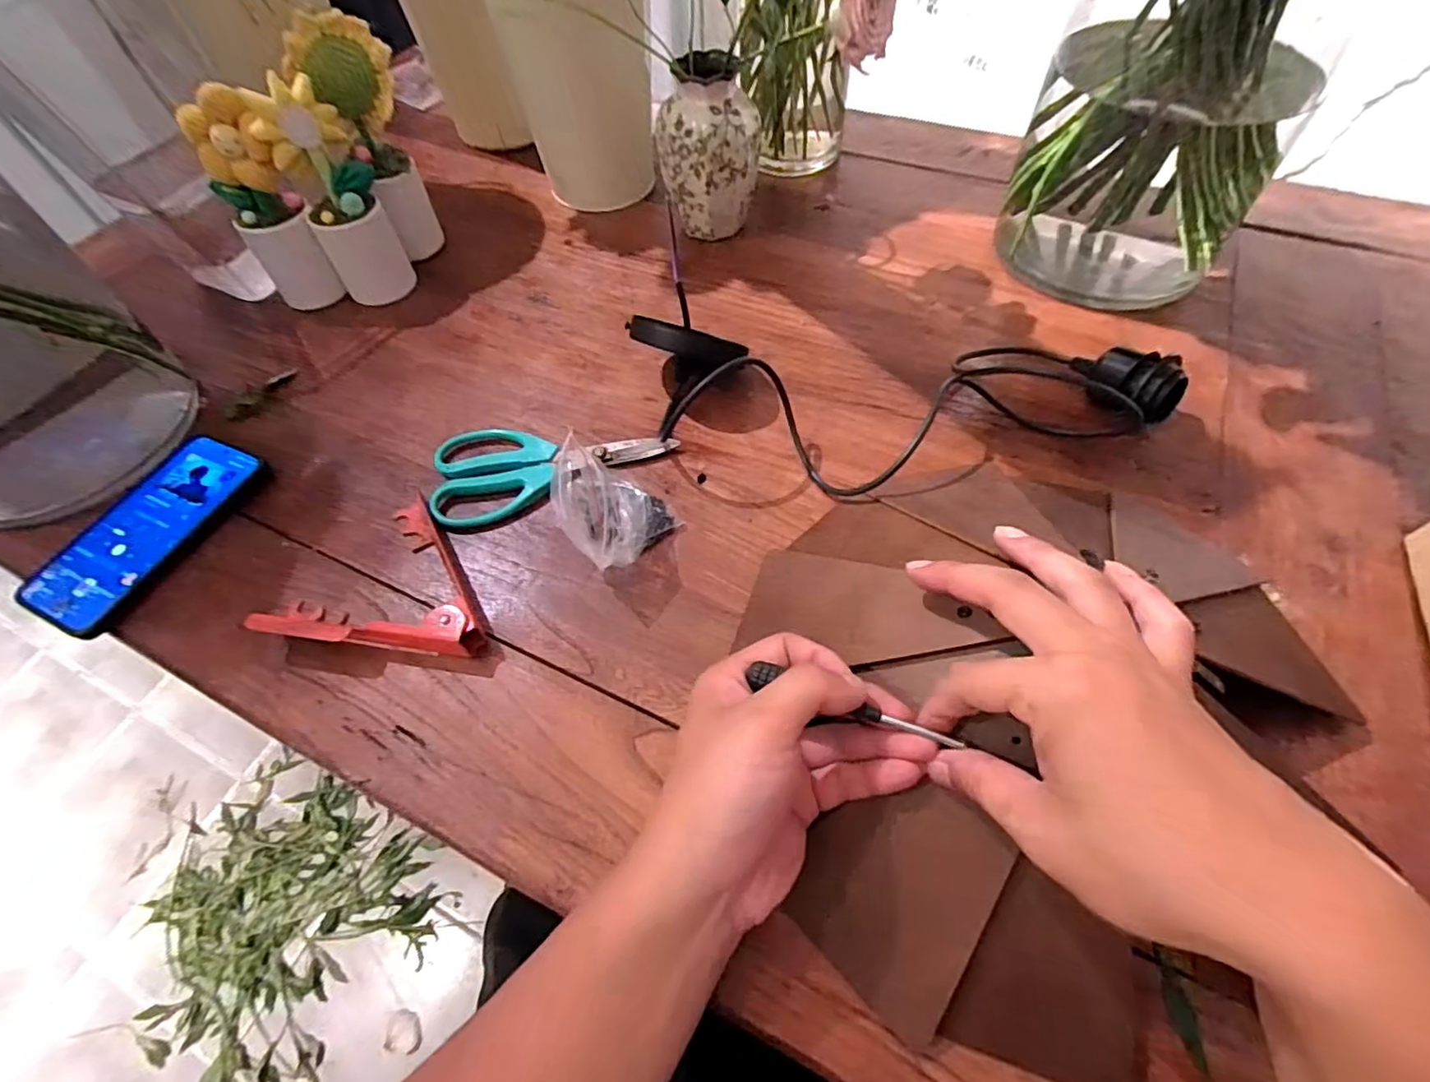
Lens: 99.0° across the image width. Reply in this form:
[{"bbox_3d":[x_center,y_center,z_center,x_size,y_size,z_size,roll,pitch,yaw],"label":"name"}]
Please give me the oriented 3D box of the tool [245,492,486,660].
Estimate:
[{"bbox_3d":[-0.209,0.016,0.405,0.134,0.029,0.117,1,57,4],"label":"tool"}]

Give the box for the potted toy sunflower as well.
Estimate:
[{"bbox_3d":[-0.305,-0.357,0.564,0.058,0.188,0.081,27,62,19],"label":"potted toy sunflower"}]

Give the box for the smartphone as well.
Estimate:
[{"bbox_3d":[-0.409,-0.011,0.440,0.076,0.014,0.157,22,61,16],"label":"smartphone"}]

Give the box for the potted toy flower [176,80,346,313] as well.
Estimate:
[{"bbox_3d":[-0.387,-0.286,0.534,0.067,0.168,0.052,-33,61,-17],"label":"potted toy flower"}]

